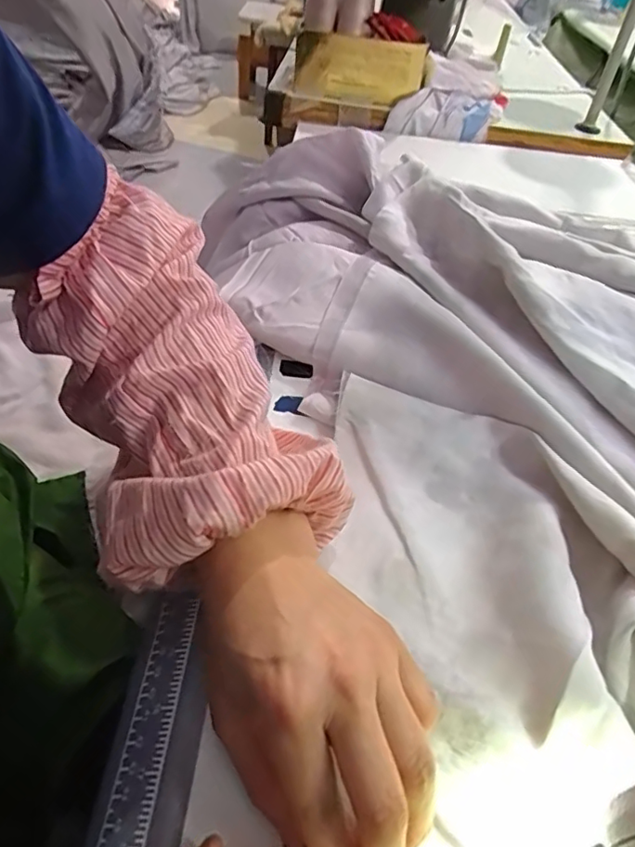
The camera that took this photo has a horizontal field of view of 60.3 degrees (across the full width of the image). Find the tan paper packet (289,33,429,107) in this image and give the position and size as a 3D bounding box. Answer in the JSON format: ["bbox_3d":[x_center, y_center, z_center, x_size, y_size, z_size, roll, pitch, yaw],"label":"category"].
[{"bbox_3d":[0.056,-0.493,0.766,0.177,0.078,0.026,9,29,3],"label":"tan paper packet"}]

